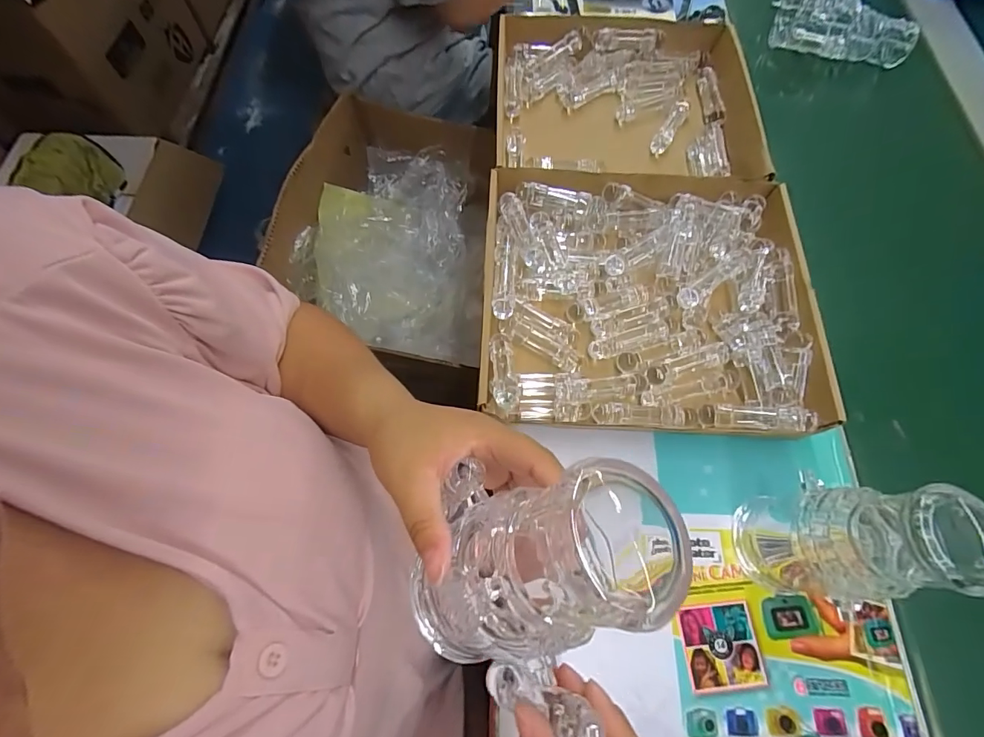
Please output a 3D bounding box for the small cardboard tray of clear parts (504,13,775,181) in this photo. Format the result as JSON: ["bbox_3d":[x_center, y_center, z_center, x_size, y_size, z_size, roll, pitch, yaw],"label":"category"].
[{"bbox_3d":[0.166,-0.321,0.563,0.317,0.066,0.273,1,68,-1],"label":"small cardboard tray of clear parts"}]

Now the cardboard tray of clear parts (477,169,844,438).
[{"bbox_3d":[0.150,-0.073,0.453,0.311,0.052,0.264,3,68,0],"label":"cardboard tray of clear parts"}]

